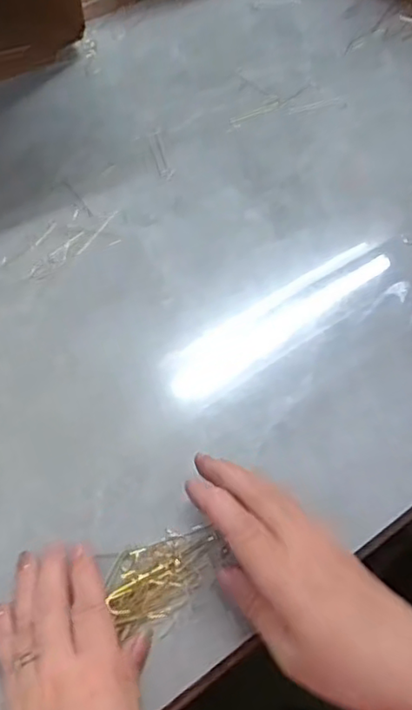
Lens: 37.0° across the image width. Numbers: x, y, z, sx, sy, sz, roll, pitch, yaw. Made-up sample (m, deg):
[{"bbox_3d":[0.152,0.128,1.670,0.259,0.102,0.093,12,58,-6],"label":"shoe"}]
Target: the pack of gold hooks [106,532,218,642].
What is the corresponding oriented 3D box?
[{"bbox_3d":[-0.024,0.131,0.362,0.064,0.009,0.037,-20,58,-13],"label":"pack of gold hooks"}]

